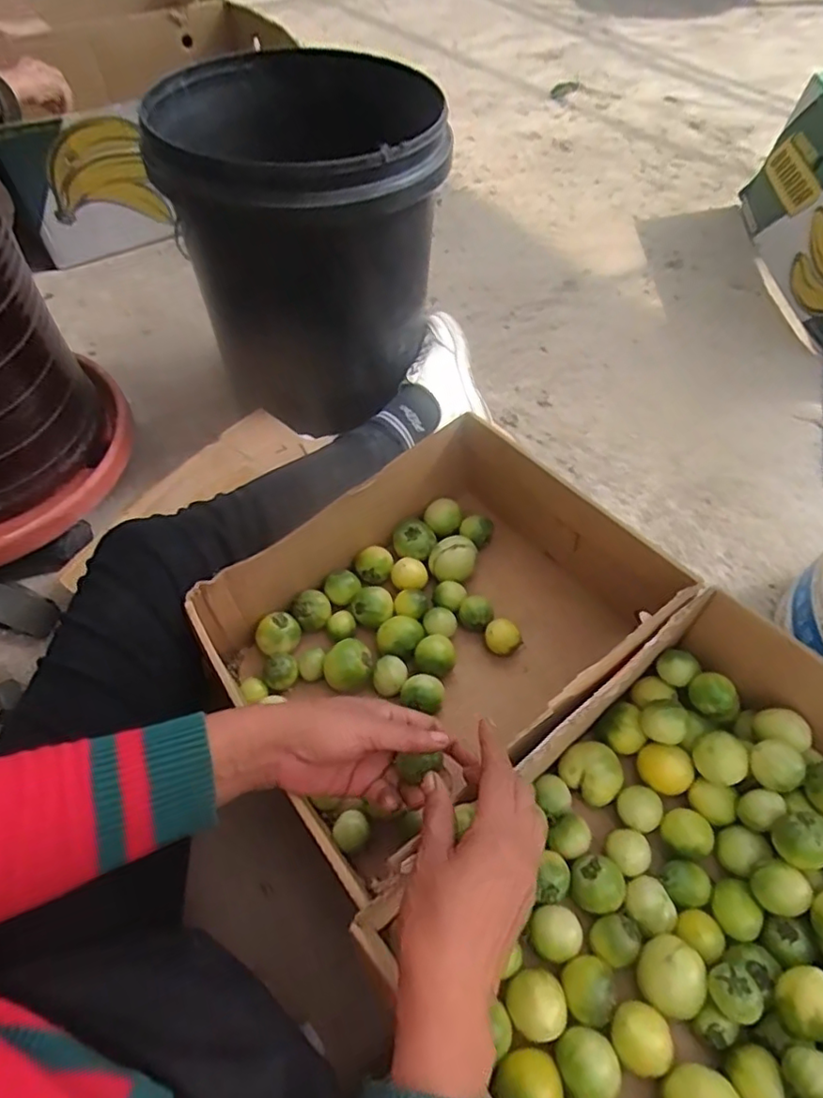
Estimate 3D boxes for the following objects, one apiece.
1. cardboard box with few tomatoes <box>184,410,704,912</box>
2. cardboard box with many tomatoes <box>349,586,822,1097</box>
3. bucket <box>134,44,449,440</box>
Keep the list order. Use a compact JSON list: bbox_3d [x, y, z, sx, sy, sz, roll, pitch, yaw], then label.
[{"bbox_3d":[0.022,0.060,0.523,0.311,0.135,0.250,-35,64,-22],"label":"cardboard box with few tomatoes"},{"bbox_3d":[0.196,0.221,0.387,0.379,0.107,0.262,-35,64,-22],"label":"cardboard box with many tomatoes"},{"bbox_3d":[-0.121,-0.357,0.741,0.283,0.330,0.307,1,56,-1],"label":"bucket"}]

